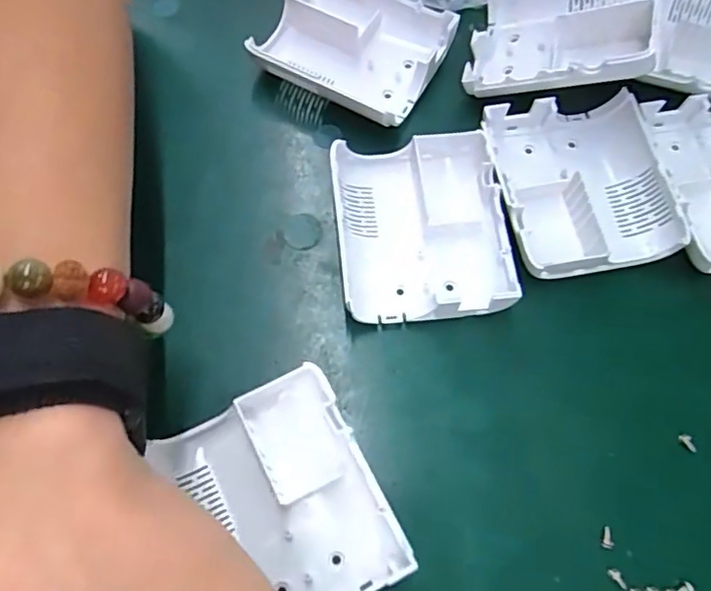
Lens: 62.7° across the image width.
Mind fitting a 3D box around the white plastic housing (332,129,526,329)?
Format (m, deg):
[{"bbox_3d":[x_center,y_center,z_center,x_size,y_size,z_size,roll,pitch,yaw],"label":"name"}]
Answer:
[{"bbox_3d":[0.026,-0.030,0.244,0.067,0.021,0.080,-7,69,-3],"label":"white plastic housing"}]

